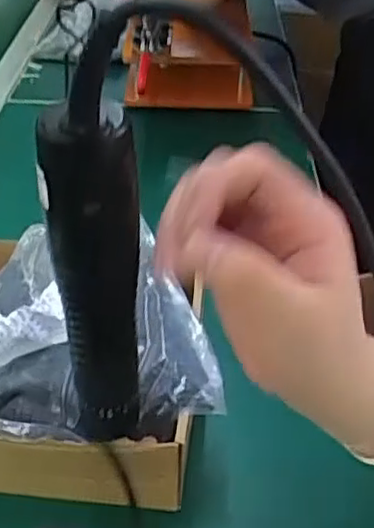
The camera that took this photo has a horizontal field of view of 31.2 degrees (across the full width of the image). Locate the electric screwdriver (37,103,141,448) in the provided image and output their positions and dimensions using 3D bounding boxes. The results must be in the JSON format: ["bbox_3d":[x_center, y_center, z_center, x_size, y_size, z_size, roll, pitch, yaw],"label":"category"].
[{"bbox_3d":[-0.040,0.012,0.305,0.032,0.182,0.034,5,39,5],"label":"electric screwdriver"}]

